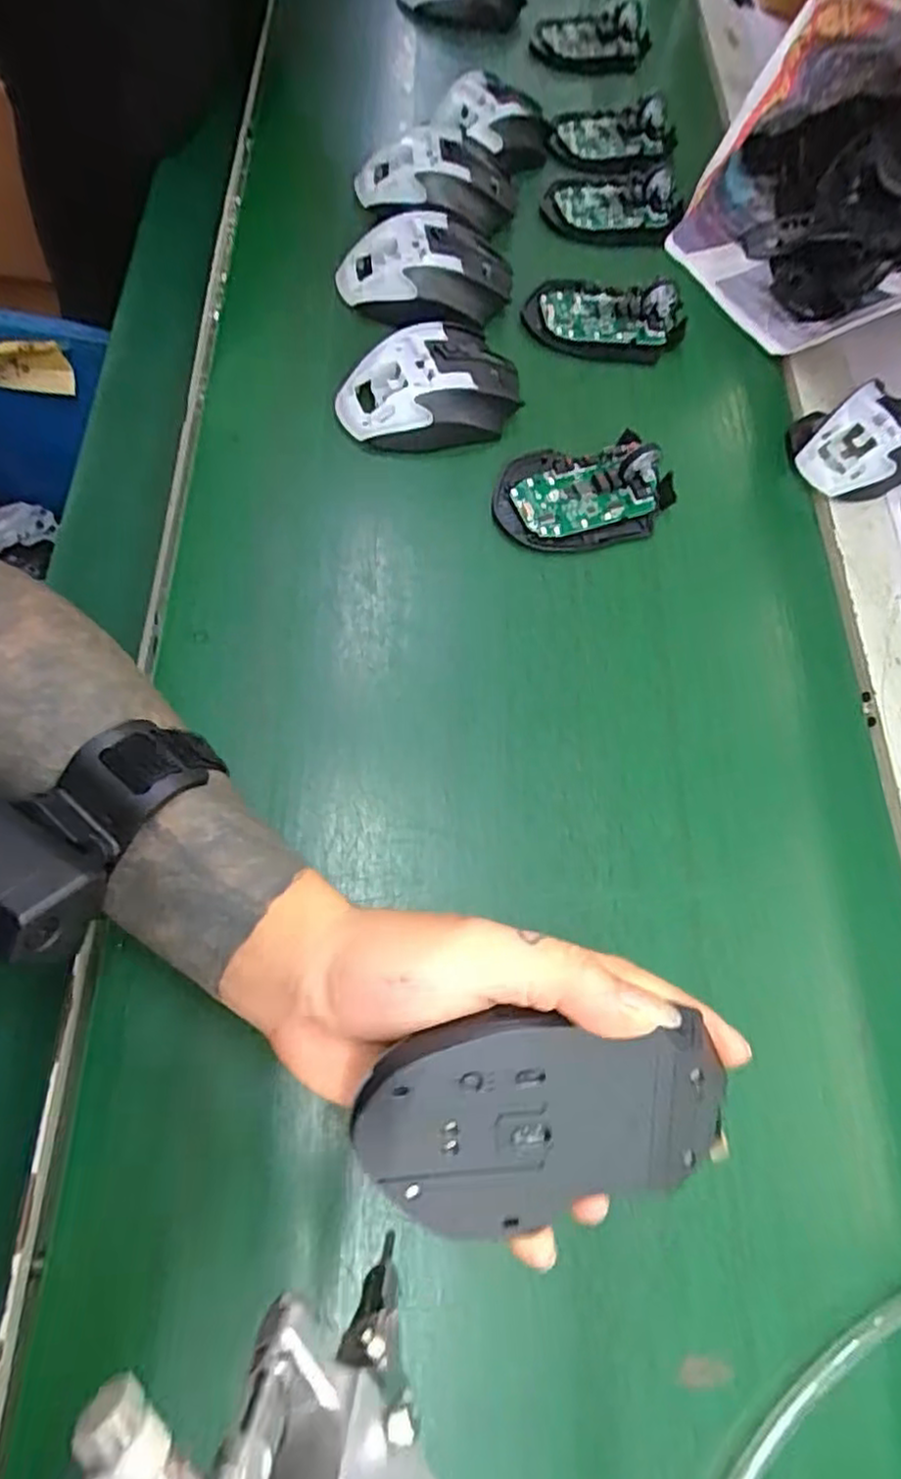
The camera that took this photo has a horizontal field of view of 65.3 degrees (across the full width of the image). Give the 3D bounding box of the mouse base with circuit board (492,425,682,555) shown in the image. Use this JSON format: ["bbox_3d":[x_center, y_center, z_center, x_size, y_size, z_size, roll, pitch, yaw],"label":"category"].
[{"bbox_3d":[0.082,-0.153,0.428,0.113,0.026,0.066,-11,63,-6],"label":"mouse base with circuit board"}]

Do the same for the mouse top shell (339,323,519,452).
[{"bbox_3d":[-0.010,-0.212,0.429,0.112,0.046,0.057,-25,65,-13],"label":"mouse top shell"}]

